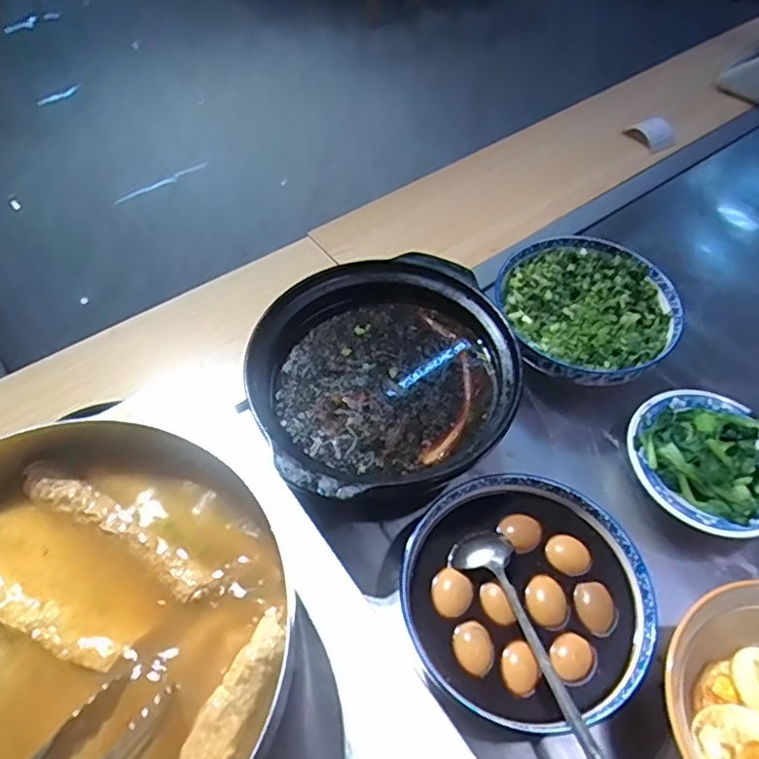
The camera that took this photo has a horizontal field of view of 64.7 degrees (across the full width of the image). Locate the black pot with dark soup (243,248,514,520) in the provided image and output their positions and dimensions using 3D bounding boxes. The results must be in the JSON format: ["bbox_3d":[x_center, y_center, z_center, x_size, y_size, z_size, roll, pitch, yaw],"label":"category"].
[{"bbox_3d":[0.006,0.008,0.665,0.277,0.109,0.261,1,55,-1],"label":"black pot with dark soup"}]

